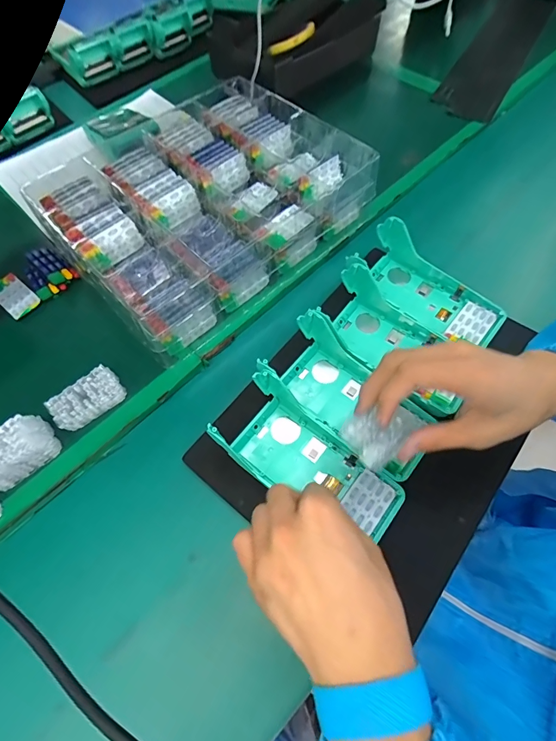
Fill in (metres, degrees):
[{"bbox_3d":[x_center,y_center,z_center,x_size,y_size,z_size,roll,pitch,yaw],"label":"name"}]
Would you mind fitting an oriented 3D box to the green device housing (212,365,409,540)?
[{"bbox_3d":[0.027,0.078,0.344,0.174,0.041,0.087,31,68,14],"label":"green device housing"}]

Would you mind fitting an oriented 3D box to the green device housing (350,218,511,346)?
[{"bbox_3d":[0.169,-0.096,0.417,0.170,0.051,0.096,29,68,17],"label":"green device housing"}]

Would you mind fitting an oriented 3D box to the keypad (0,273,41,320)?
[{"bbox_3d":[-0.321,-0.090,0.457,0.061,0.004,0.037,38,76,15],"label":"keypad"}]

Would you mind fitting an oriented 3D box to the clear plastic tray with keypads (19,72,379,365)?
[{"bbox_3d":[-0.109,-0.215,0.476,0.361,0.080,0.305,-40,68,-17],"label":"clear plastic tray with keypads"}]

